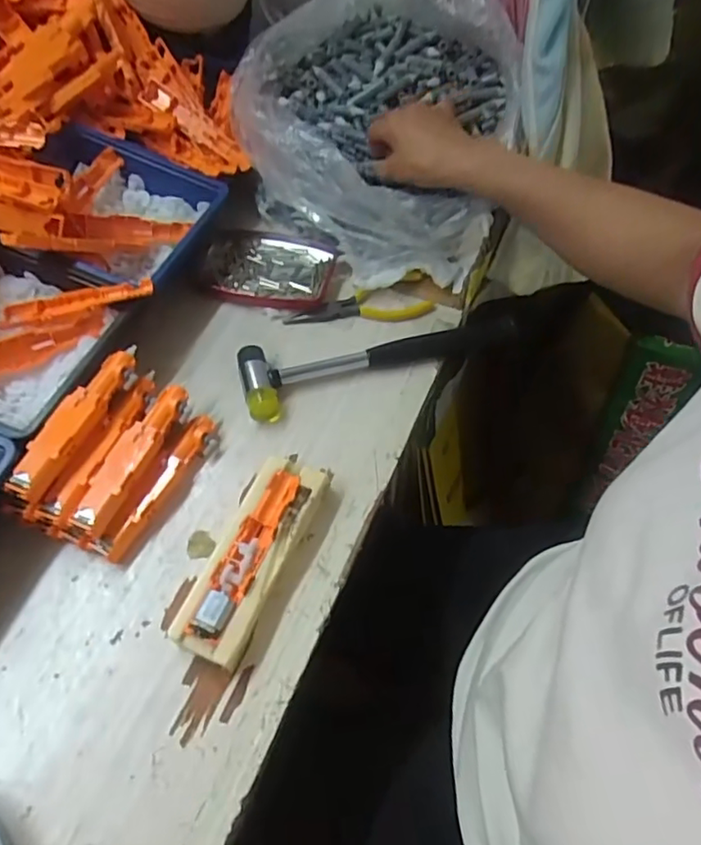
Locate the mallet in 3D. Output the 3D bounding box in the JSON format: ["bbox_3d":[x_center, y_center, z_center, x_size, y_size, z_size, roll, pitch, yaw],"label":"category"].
[{"bbox_3d":[0.023,-0.063,0.488,0.229,0.021,0.060,-19,60,-12],"label":"mallet"}]

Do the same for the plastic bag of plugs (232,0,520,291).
[{"bbox_3d":[0.026,-0.294,0.548,0.244,0.145,0.273,16,59,9],"label":"plastic bag of plugs"}]

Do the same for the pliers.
[{"bbox_3d":[0.010,-0.099,0.515,0.125,0.014,0.038,-15,59,-10],"label":"pliers"}]

